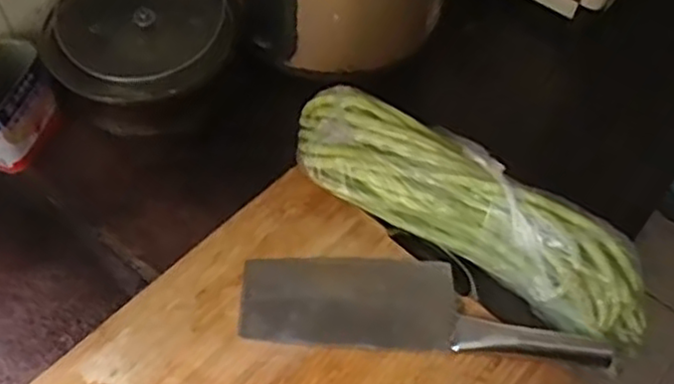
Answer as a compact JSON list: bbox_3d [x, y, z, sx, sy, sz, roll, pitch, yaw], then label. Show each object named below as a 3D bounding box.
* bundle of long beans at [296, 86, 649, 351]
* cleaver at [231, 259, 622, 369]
[{"bbox_3d":[0.116,0.012,0.634,0.348,0.063,0.087,29,61,15],"label":"bundle of long beans"},{"bbox_3d":[0.070,0.098,0.606,0.301,0.020,0.078,5,57,1],"label":"cleaver"}]

